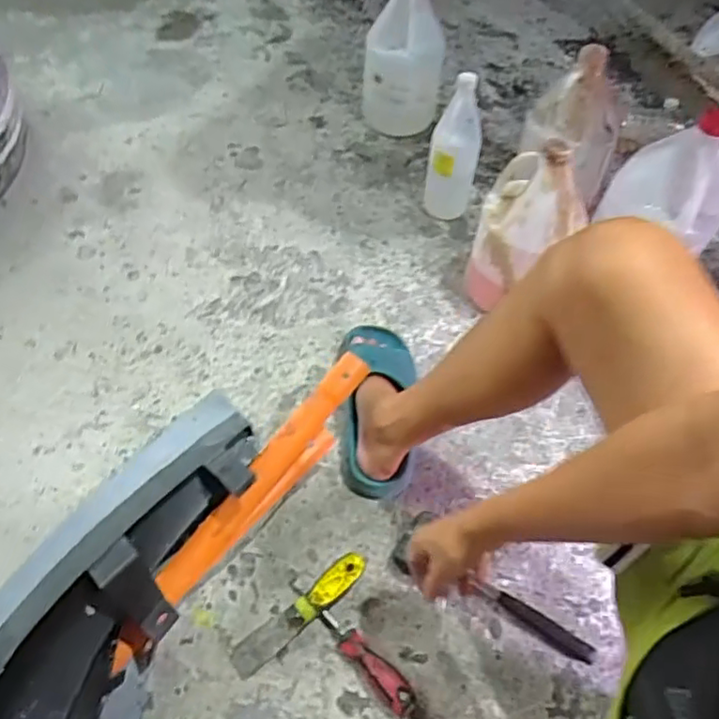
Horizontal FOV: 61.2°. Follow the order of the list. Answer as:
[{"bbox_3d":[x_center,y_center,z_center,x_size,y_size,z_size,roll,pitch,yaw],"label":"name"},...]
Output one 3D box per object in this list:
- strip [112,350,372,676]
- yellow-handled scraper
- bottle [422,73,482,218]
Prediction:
[{"bbox_3d":[-0.137,0.162,0.721,0.046,0.114,0.416,34,62,18],"label":"strip"},{"bbox_3d":[-0.071,0.302,0.727,0.187,0.026,0.036,-39,64,-10],"label":"yellow-handled scraper"},{"bbox_3d":[0.167,-0.365,1.058,0.084,0.269,0.070,14,56,7],"label":"bottle"}]

